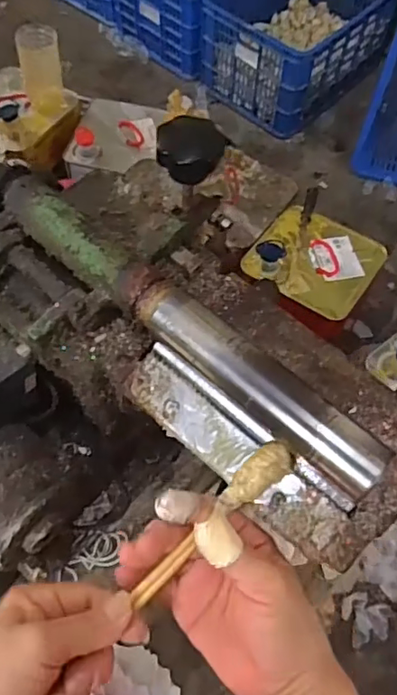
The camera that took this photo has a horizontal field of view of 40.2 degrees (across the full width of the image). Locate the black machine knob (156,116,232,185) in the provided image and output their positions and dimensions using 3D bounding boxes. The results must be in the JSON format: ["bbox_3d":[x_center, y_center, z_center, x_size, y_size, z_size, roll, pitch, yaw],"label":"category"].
[{"bbox_3d":[-0.006,-0.124,0.339,0.041,0.020,0.038,-12,63,-9],"label":"black machine knob"}]

